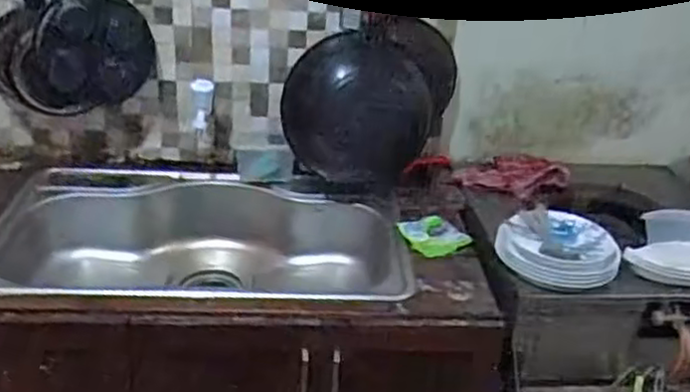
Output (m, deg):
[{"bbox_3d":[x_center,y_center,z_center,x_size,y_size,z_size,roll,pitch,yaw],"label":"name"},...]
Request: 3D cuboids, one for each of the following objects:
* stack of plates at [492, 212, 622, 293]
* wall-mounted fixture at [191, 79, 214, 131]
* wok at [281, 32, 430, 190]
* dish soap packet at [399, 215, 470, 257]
[{"bbox_3d":[0.402,0.099,1.351,0.191,0.065,0.178,-7,27,-21],"label":"stack of plates"},{"bbox_3d":[-0.312,-0.202,1.548,0.045,0.101,0.042,-2,27,-12],"label":"wall-mounted fixture"},{"bbox_3d":[0.029,-0.198,1.634,0.335,0.334,0.100,6,8,5],"label":"wok"},{"bbox_3d":[0.183,0.082,1.458,0.102,0.039,0.119,-16,31,-34],"label":"dish soap packet"}]

